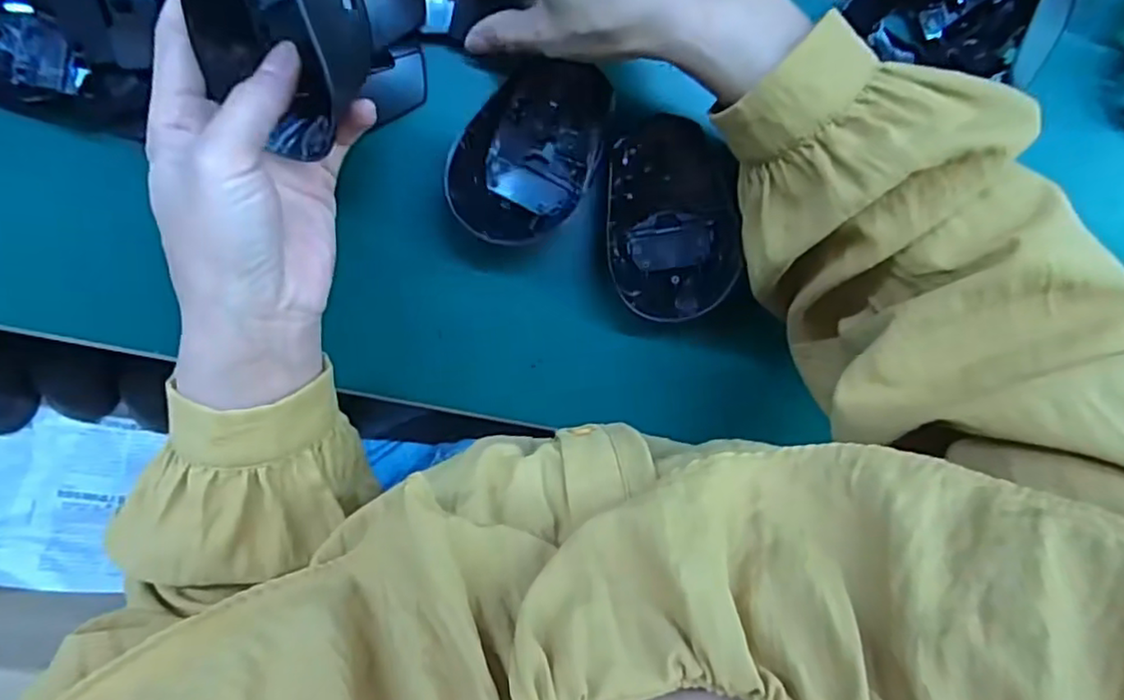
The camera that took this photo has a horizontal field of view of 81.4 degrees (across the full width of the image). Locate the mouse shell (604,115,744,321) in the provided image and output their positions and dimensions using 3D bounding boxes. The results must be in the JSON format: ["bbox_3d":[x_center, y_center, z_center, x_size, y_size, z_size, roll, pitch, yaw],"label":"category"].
[{"bbox_3d":[0.060,-0.073,0.370,0.070,0.023,0.106,-14,98,-6],"label":"mouse shell"}]

